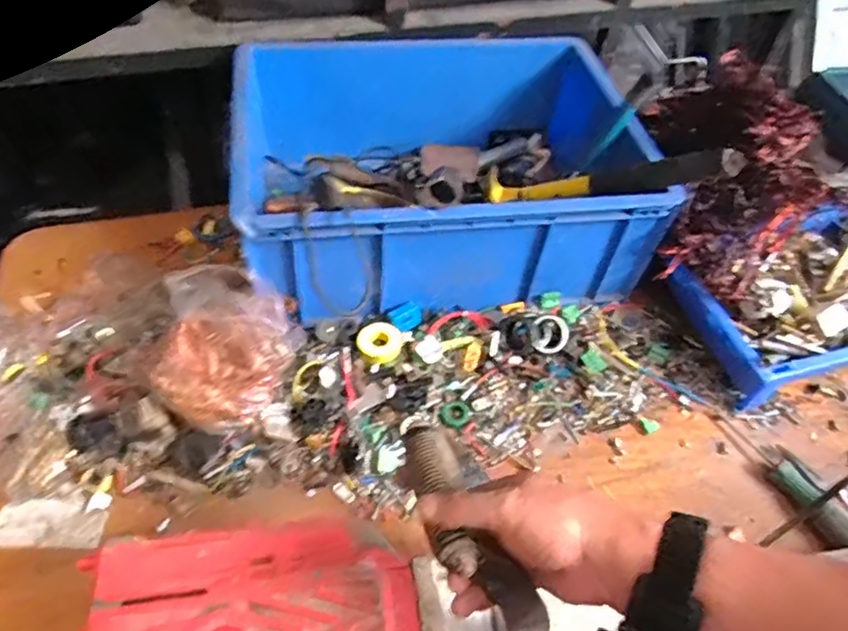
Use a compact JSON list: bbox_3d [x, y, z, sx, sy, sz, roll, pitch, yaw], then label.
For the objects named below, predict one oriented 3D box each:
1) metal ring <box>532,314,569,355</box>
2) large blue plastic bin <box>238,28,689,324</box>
[{"bbox_3d":[0.149,0.022,0.715,0.044,0.007,0.046,1,82,-7],"label":"metal ring"},{"bbox_3d":[0.022,-0.190,0.779,0.476,0.194,0.369,-5,50,-10],"label":"large blue plastic bin"}]

